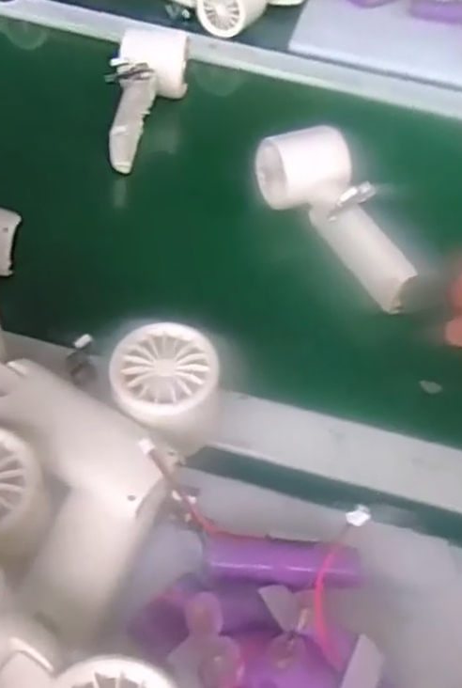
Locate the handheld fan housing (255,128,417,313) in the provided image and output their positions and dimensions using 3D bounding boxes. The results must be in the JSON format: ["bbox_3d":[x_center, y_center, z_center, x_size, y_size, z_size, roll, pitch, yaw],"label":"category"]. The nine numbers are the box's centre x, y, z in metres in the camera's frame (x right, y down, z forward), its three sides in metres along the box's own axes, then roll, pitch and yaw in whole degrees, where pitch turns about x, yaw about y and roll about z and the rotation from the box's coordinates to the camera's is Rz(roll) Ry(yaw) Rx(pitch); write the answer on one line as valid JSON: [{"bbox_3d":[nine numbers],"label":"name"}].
[{"bbox_3d":[0.079,-0.097,0.496,0.055,0.053,0.155,-17,53,-19],"label":"handheld fan housing"}]

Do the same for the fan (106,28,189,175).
[{"bbox_3d":[-0.072,-0.202,0.574,0.056,0.056,0.142,6,49,-1],"label":"fan"}]

